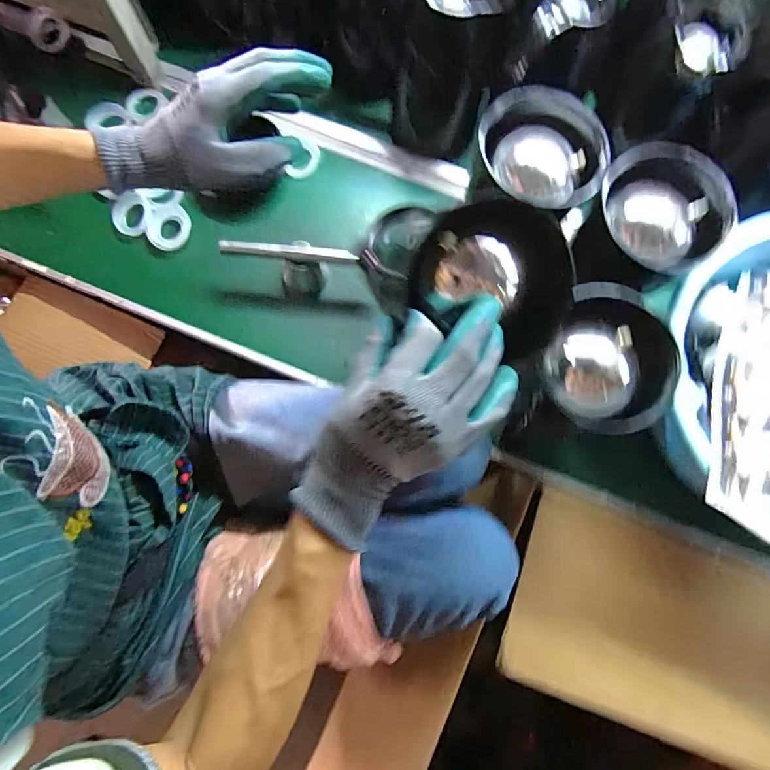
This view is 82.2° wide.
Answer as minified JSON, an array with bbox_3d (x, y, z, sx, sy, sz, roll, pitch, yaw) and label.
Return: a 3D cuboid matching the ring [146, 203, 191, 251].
[{"bbox_3d":[-0.298,-0.220,0.608,0.056,0.017,0.066,-5,75,-7],"label":"ring"}]

